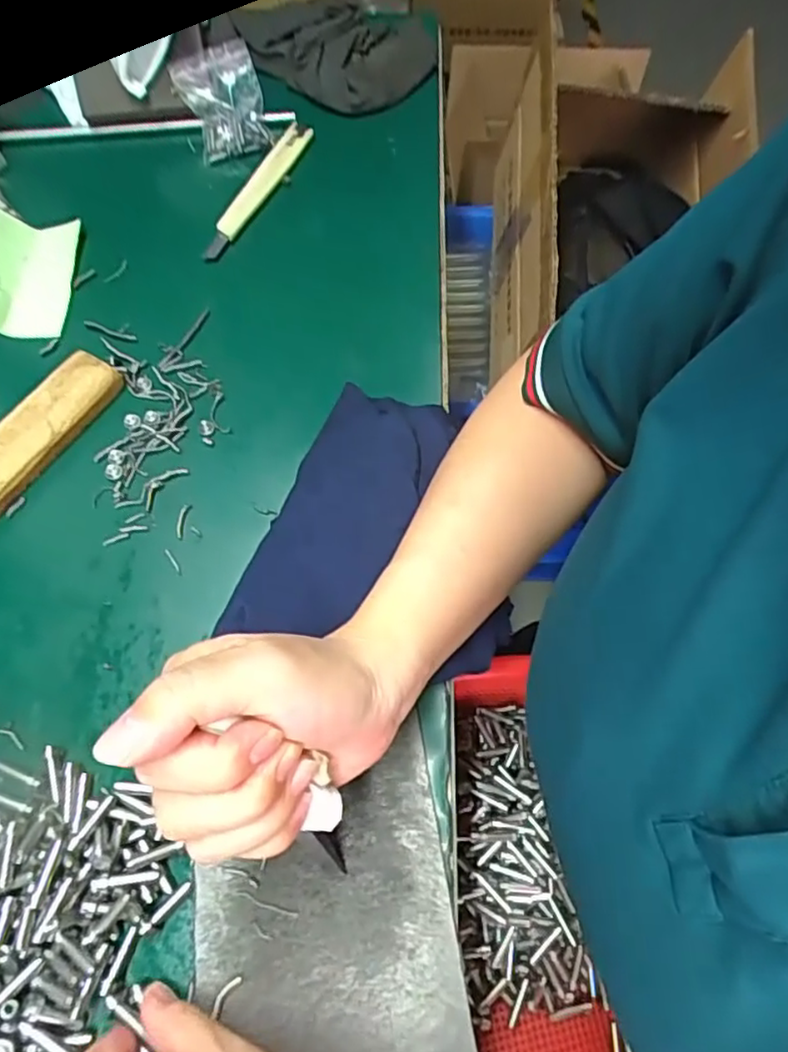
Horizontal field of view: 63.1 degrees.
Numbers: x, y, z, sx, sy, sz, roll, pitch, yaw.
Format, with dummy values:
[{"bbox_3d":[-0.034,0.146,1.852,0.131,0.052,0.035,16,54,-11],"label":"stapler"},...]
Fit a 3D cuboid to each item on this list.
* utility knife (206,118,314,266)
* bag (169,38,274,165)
[{"bbox_3d":[-0.100,-0.251,0.478,0.018,0.018,0.150,21,66,8],"label":"utility knife"},{"bbox_3d":[-0.129,-0.326,0.493,0.060,0.020,0.076,-23,96,-12],"label":"bag"}]

